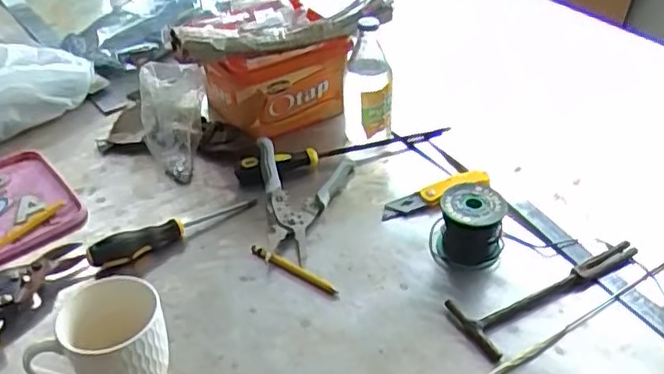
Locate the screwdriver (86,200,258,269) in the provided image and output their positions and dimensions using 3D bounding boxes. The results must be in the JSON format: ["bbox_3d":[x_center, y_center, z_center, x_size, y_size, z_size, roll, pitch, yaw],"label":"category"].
[{"bbox_3d":[-0.184,0.047,0.762,0.197,0.032,0.034,-25,44,-26],"label":"screwdriver"}]

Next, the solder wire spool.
[{"bbox_3d":[0.153,0.042,0.725,0.075,0.067,0.068,9,39,13],"label":"solder wire spool"}]

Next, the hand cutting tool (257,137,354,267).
[{"bbox_3d":[-0.027,0.009,0.791,0.122,0.043,0.189,-4,38,-3],"label":"hand cutting tool"}]

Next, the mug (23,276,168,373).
[{"bbox_3d":[-0.196,0.143,0.574,0.102,0.116,0.074,3,38,6],"label":"mug"}]

